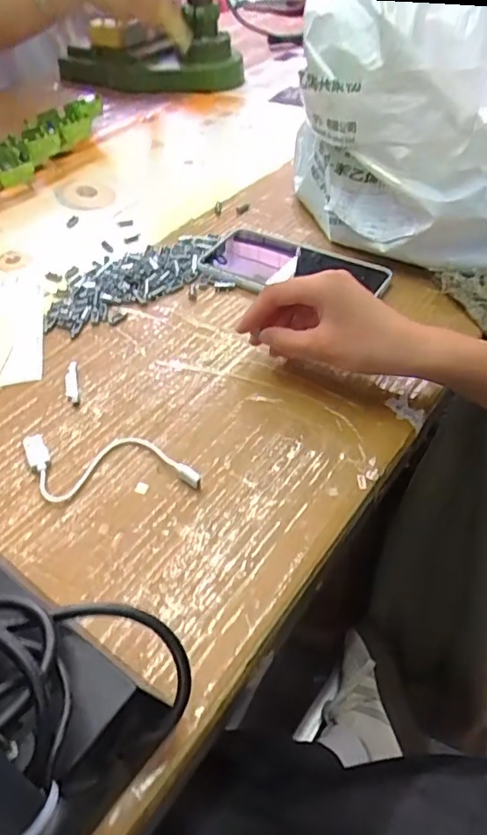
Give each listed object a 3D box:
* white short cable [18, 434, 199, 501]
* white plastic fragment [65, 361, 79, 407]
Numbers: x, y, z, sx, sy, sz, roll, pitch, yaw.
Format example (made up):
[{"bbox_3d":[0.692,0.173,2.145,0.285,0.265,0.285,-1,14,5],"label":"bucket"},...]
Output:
[{"bbox_3d":[-0.089,0.030,0.364,0.124,0.012,0.053,1,47,4],"label":"white short cable"},{"bbox_3d":[-0.131,-0.027,0.424,0.010,0.009,0.042,-10,47,-7],"label":"white plastic fragment"}]

